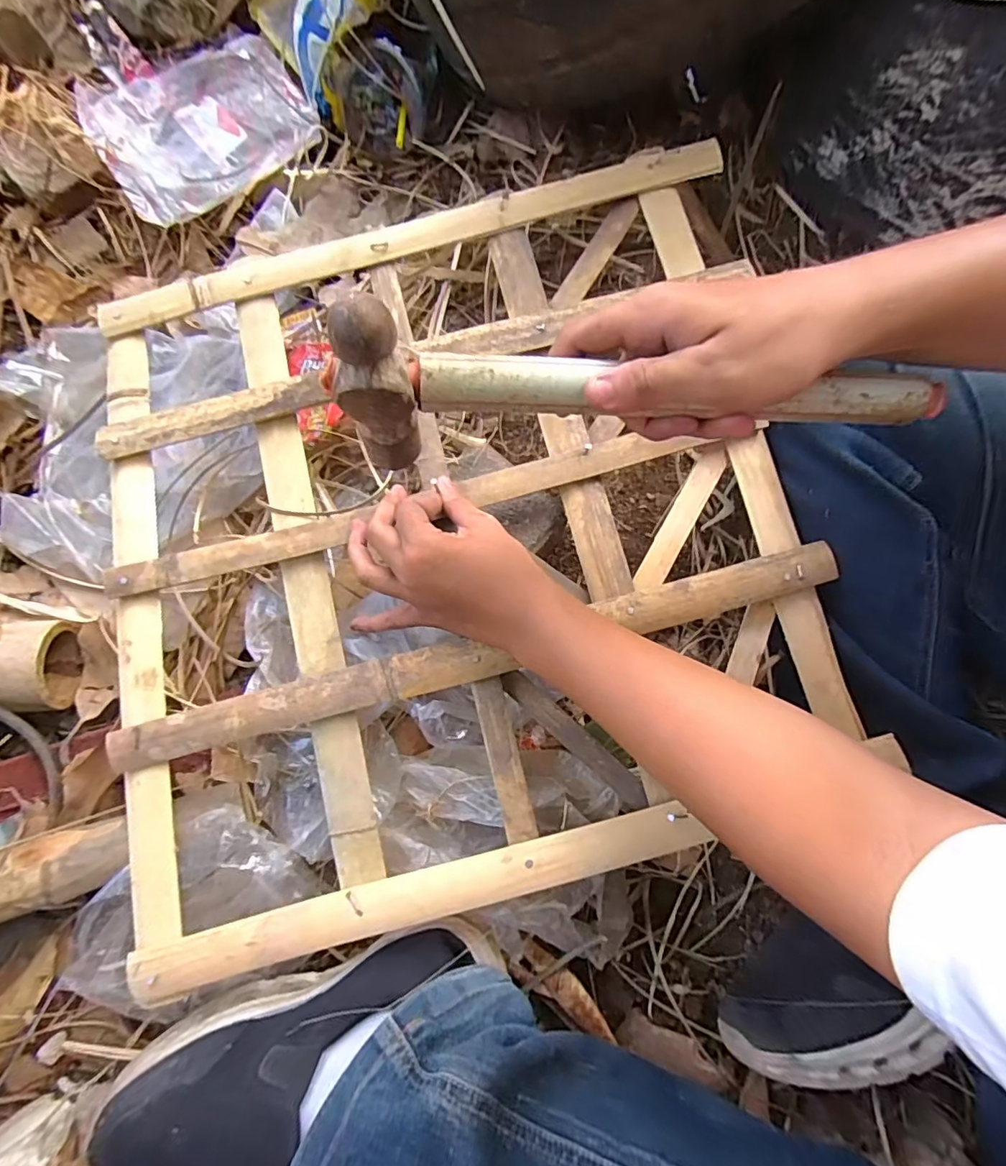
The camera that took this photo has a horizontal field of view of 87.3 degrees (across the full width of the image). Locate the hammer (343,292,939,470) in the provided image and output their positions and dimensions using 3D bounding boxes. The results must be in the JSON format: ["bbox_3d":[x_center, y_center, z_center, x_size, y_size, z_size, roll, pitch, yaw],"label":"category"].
[{"bbox_3d":[0.070,-0.087,0.253,0.284,0.088,0.028,-1,78,-6],"label":"hammer"}]

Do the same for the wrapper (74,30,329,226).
[{"bbox_3d":[-0.311,-0.477,0.545,0.207,0.035,0.153,-33,81,-7],"label":"wrapper"}]

